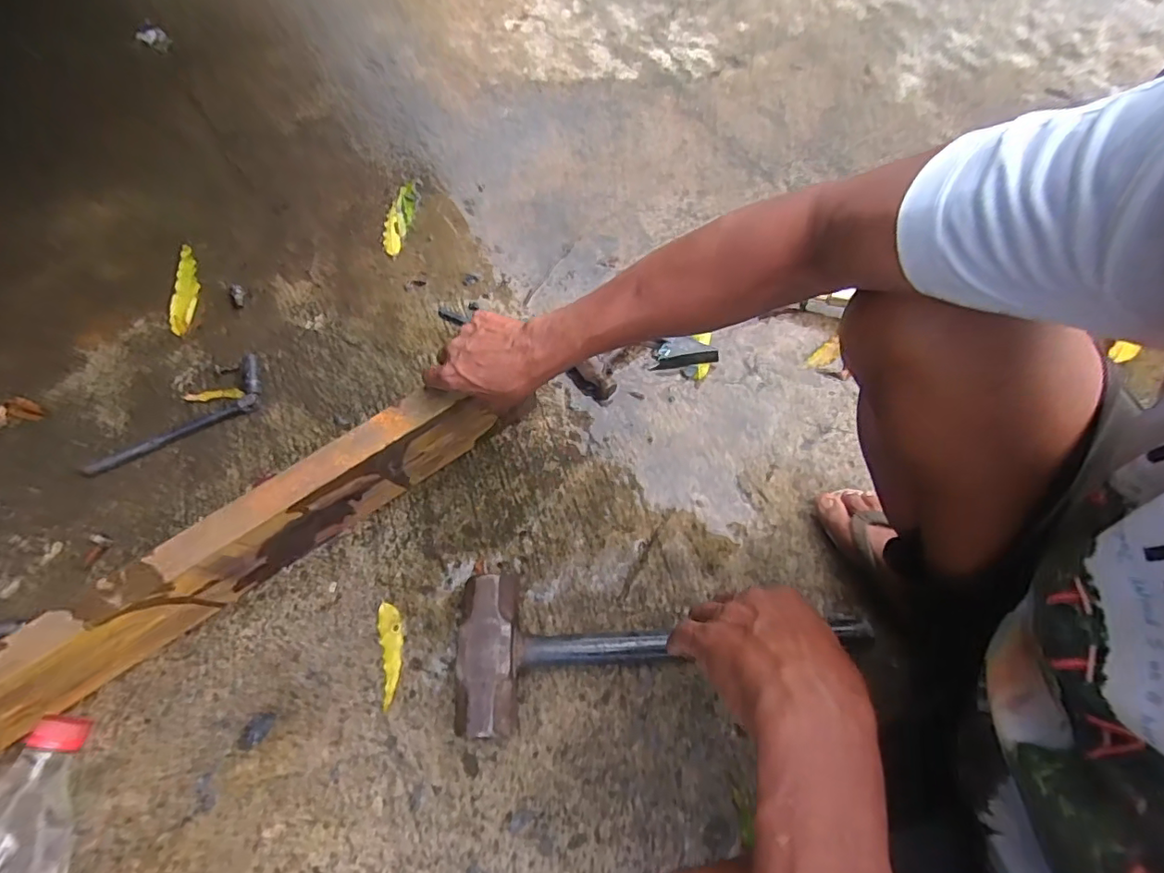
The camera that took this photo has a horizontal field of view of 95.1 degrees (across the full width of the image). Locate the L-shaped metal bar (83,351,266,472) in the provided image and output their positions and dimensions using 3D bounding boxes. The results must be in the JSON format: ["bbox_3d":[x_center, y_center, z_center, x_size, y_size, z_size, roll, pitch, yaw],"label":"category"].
[{"bbox_3d":[-0.562,-0.028,0.738,0.246,0.015,0.078,-28,66,-12],"label":"L-shaped metal bar"}]

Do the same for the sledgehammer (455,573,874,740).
[{"bbox_3d":[0.085,0.230,0.571,0.426,0.071,0.151,2,66,-5],"label":"sledgehammer"}]

